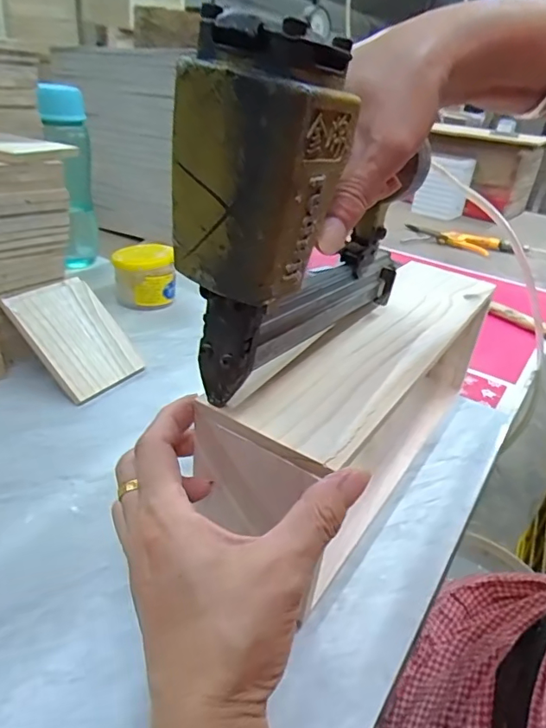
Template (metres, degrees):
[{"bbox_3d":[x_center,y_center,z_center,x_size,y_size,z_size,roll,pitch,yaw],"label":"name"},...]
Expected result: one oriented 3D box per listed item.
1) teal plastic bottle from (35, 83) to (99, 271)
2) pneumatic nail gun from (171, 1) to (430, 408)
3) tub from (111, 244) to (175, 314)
[{"bbox_3d":[-0.281,-0.251,0.708,0.065,0.238,0.068,-1,31,-14],"label":"teal plastic bottle"},{"bbox_3d":[0.033,-0.087,0.285,0.056,0.152,0.204,22,33,24],"label":"pneumatic nail gun"},{"bbox_3d":[-0.166,-0.115,0.663,0.077,0.072,0.073,-4,32,-19],"label":"tub"}]

